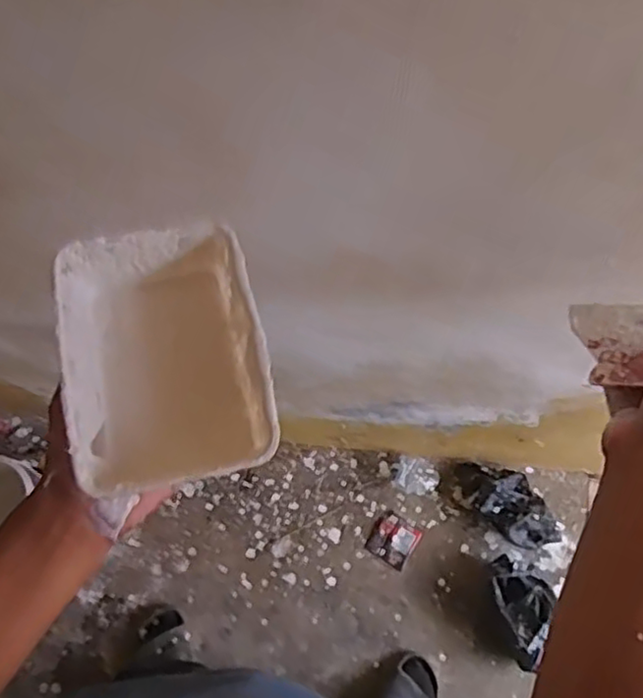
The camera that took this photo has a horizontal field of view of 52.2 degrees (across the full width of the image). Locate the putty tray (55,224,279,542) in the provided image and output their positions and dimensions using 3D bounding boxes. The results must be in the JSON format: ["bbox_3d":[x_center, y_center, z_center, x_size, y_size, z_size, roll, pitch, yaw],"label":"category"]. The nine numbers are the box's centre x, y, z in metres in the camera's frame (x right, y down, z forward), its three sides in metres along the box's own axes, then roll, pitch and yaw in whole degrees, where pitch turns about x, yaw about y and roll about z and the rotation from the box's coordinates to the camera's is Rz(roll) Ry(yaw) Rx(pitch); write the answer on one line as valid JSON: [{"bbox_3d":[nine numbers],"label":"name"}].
[{"bbox_3d":[-0.101,0.009,0.451,0.120,0.091,0.167,-15,71,-5],"label":"putty tray"}]

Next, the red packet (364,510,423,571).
[{"bbox_3d":[0.150,0.402,1.379,0.090,0.008,0.092,31,73,12],"label":"red packet"}]

